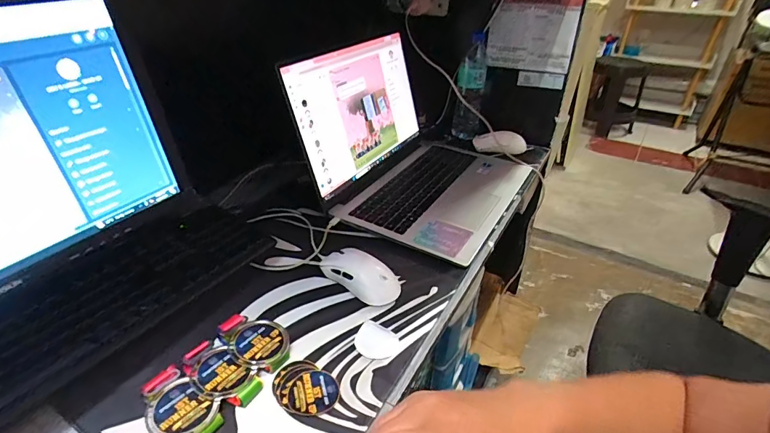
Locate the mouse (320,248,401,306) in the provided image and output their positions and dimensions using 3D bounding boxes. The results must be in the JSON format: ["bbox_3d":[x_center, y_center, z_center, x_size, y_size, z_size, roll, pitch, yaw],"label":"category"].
[{"bbox_3d":[-0.029,0.076,0.551,0.105,0.034,0.058,25,41,31],"label":"mouse"}]

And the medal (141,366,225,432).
[{"bbox_3d":[-0.200,0.187,0.392,0.083,0.022,0.051,21,39,26],"label":"medal"}]

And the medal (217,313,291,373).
[{"bbox_3d":[-0.148,0.141,0.456,0.081,0.011,0.062,11,35,4],"label":"medal"}]

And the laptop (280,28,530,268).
[{"bbox_3d":[0.072,-0.148,0.720,0.333,0.223,0.361,20,39,25],"label":"laptop"}]

